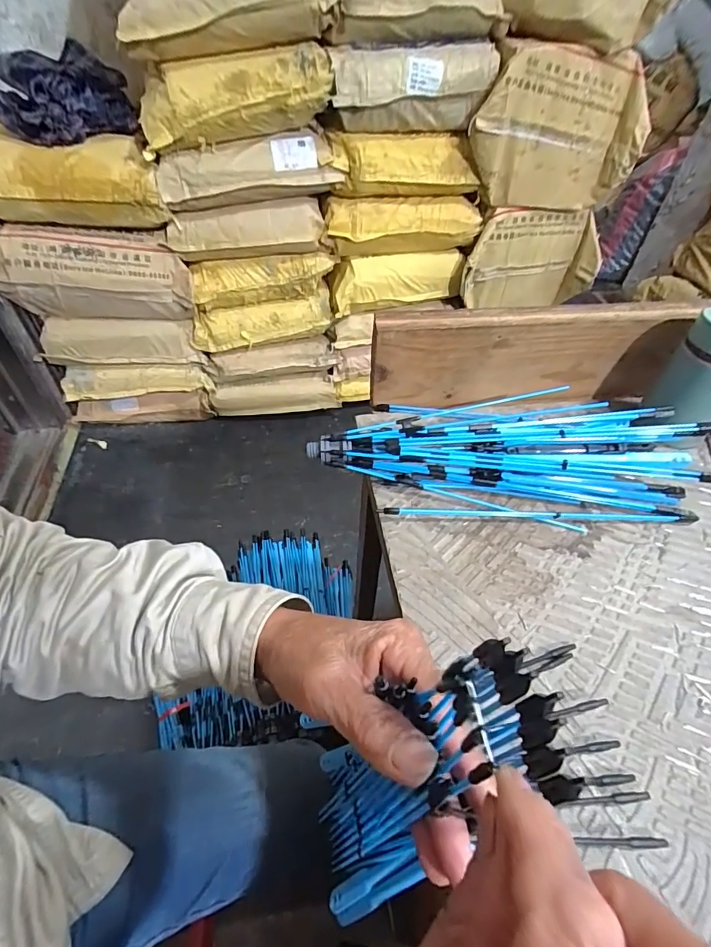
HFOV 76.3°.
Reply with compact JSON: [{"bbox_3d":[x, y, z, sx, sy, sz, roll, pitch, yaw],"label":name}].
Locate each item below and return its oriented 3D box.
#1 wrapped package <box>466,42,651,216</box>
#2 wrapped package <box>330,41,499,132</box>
[{"bbox_3d":[0.470,-0.809,1.082,0.410,0.298,0.092,-2,48,-5],"label":"wrapped package"},{"bbox_3d":[0.133,-0.897,1.057,0.380,0.149,0.110,-13,50,-14],"label":"wrapped package"}]

